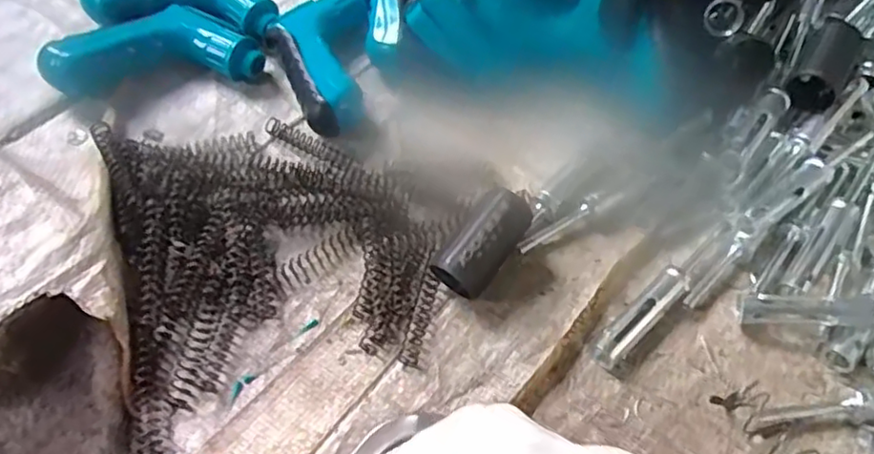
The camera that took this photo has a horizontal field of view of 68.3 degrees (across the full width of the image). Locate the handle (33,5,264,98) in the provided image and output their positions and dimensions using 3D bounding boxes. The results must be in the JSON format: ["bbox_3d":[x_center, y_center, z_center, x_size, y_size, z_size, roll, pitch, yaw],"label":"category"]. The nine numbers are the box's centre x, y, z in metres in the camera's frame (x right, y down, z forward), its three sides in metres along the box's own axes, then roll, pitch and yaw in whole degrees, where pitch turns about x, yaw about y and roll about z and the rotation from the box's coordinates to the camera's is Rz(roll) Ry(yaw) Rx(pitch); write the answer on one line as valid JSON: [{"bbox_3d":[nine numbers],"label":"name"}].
[{"bbox_3d":[-0.204,-0.131,0.470,0.148,0.035,0.067,-7,59,-6],"label":"handle"}]

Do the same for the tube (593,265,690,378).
[{"bbox_3d":[0.120,0.054,0.378,0.020,0.013,0.078,37,64,19],"label":"tube"}]

